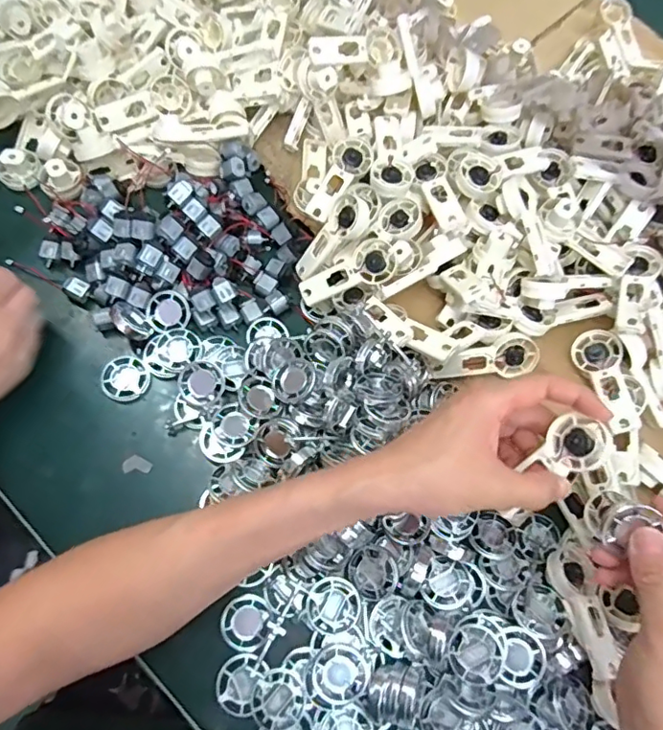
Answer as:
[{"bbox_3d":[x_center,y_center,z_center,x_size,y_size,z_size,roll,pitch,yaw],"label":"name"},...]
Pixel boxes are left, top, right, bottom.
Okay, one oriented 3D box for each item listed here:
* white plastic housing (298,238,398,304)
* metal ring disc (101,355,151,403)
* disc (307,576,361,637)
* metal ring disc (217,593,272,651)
[{"bbox_3d":[0.015,-0.084,0.504,0.092,0.017,0.040,-24,72,10],"label":"white plastic housing"},{"bbox_3d":[-0.182,0.012,0.485,0.041,0.008,0.040,2,68,-5],"label":"metal ring disc"},{"bbox_3d":[0.001,0.183,0.416,0.039,0.009,0.040,2,68,-5],"label":"disc"},{"bbox_3d":[-0.065,0.198,0.421,0.038,0.004,0.039,6,72,-17],"label":"metal ring disc"}]

